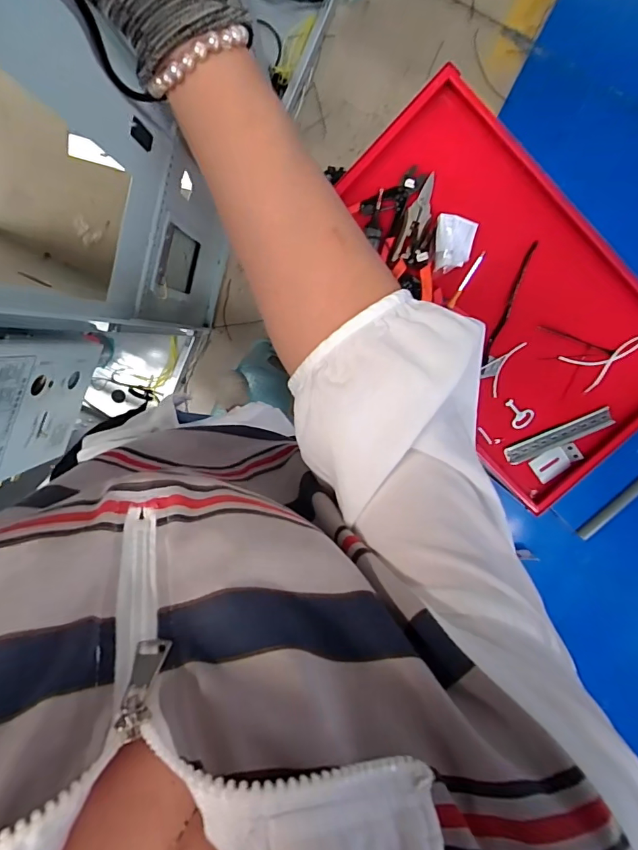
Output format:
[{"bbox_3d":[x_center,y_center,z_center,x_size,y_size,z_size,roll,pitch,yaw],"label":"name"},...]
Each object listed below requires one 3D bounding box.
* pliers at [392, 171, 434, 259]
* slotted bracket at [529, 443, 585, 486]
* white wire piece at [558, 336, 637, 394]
[{"bbox_3d":[0.181,-0.372,0.833,0.047,0.013,0.153,19,100,-2],"label":"pliers"},{"bbox_3d":[0.487,0.075,0.946,0.094,0.014,0.055,-35,91,14],"label":"slotted bracket"},{"bbox_3d":[0.557,-0.138,0.865,0.167,0.016,0.086,-34,98,26],"label":"white wire piece"}]

